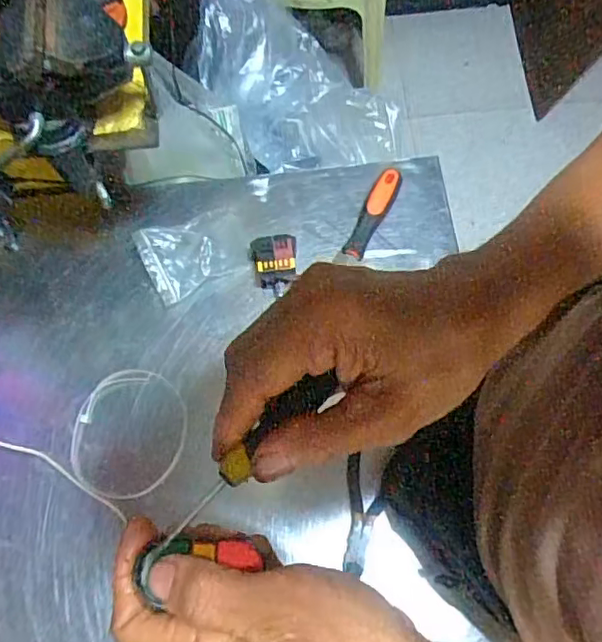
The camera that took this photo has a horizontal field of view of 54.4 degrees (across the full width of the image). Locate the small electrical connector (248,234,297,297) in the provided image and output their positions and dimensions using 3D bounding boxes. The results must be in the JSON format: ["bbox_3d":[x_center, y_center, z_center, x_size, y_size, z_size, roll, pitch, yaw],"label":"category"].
[{"bbox_3d":[-0.029,-0.060,0.609,0.049,0.035,0.049,-1,72,2],"label":"small electrical connector"}]

